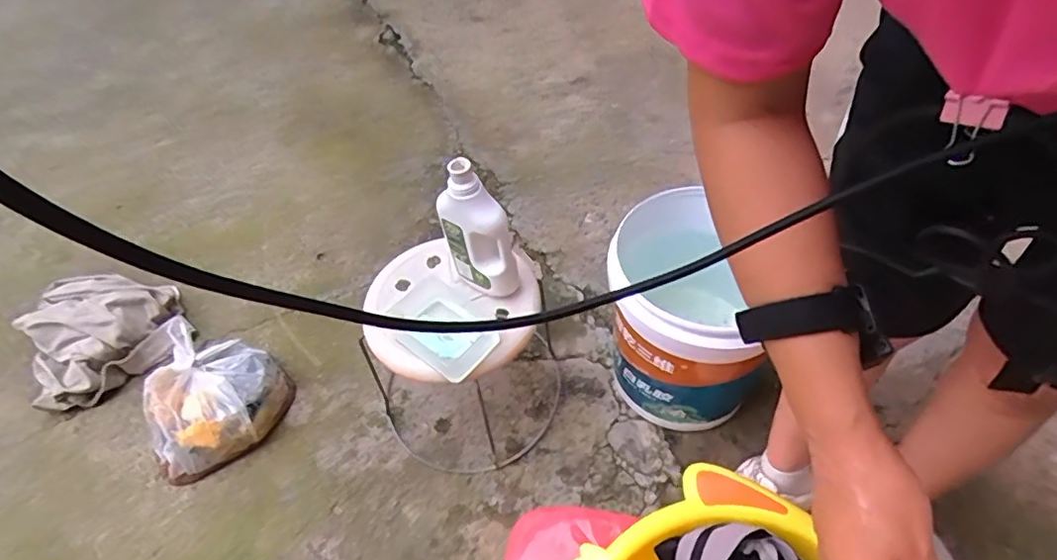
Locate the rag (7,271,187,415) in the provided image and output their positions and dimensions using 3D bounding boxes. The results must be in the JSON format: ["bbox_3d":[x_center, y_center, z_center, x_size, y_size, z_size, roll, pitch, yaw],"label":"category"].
[{"bbox_3d":[-0.931,0.100,1.240,0.308,0.103,0.285,-37,57,-24],"label":"rag"}]

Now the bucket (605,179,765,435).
[{"bbox_3d":[0.265,0.075,1.004,0.257,0.359,0.302,0,50,5],"label":"bucket"}]

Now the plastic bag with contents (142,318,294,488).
[{"bbox_3d":[-0.629,0.217,1.115,0.262,0.124,0.285,-37,57,-24],"label":"plastic bag with contents"}]

